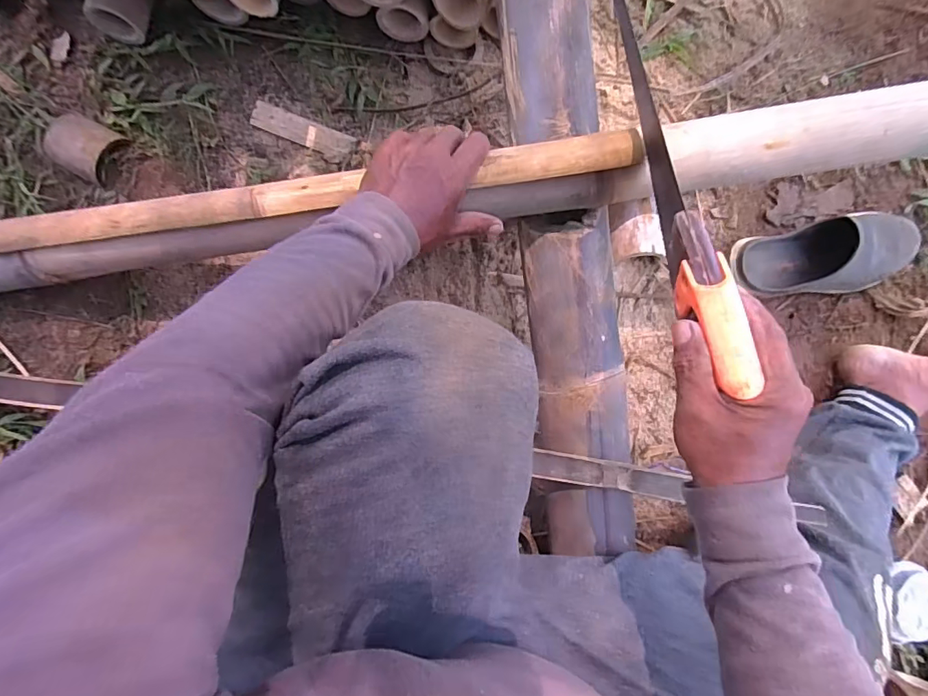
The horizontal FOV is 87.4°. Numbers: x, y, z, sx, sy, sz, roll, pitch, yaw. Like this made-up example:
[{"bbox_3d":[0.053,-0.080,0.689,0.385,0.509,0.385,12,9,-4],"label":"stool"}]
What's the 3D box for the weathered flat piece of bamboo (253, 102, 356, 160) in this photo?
[{"bbox_3d":[-0.214,-0.287,0.647,0.132,0.012,0.039,18,82,-3],"label":"weathered flat piece of bamboo"}]

